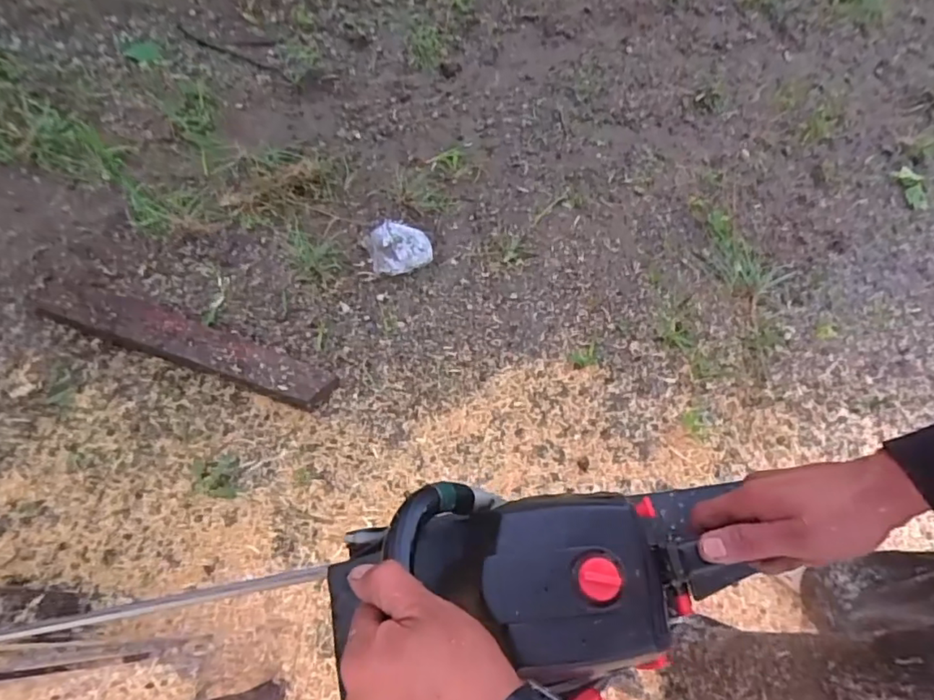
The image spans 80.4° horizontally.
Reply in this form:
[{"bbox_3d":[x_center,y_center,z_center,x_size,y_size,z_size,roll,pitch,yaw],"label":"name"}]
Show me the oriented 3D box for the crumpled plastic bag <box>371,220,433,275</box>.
[{"bbox_3d":[-0.143,-0.225,1.204,0.126,0.019,0.138,-9,65,-4],"label":"crumpled plastic bag"}]

